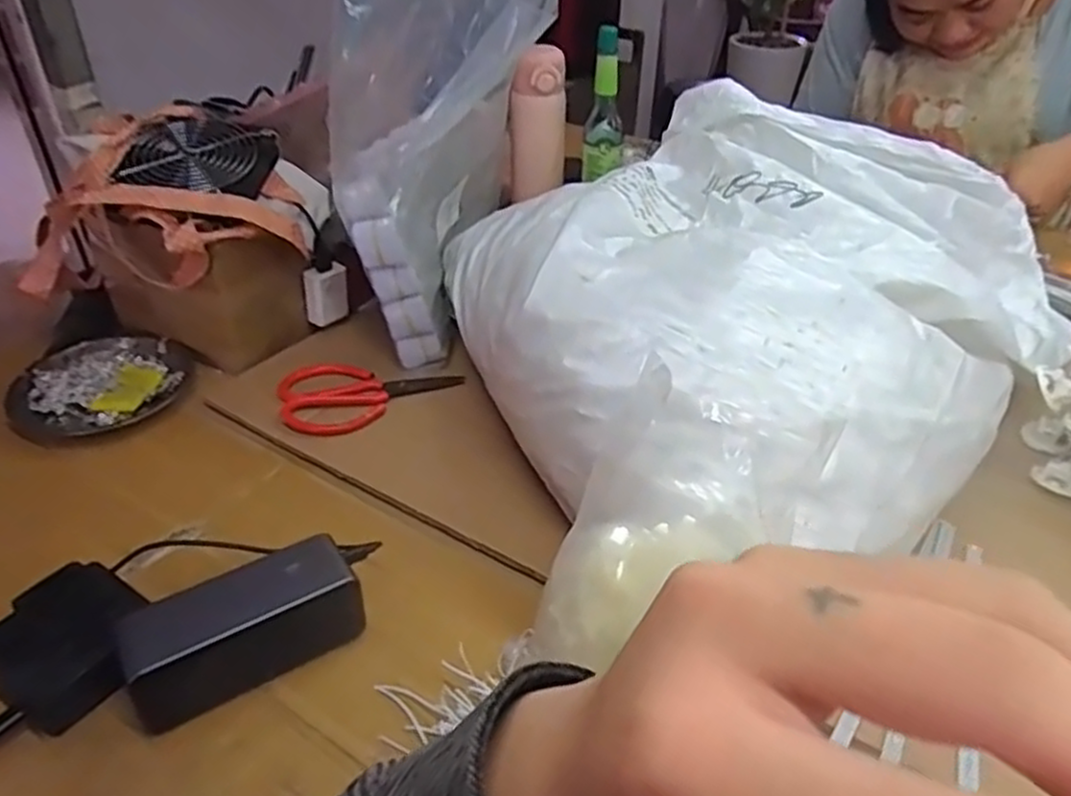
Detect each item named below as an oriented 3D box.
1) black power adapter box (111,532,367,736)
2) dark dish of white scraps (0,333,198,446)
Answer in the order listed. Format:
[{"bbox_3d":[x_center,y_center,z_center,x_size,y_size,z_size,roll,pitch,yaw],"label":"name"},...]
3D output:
[{"bbox_3d":[-0.171,0.135,0.445,0.132,0.067,0.057,-22,42,-28],"label":"black power adapter box"},{"bbox_3d":[-0.387,-0.012,0.669,0.143,0.022,0.133,1,36,-1],"label":"dark dish of white scraps"}]

